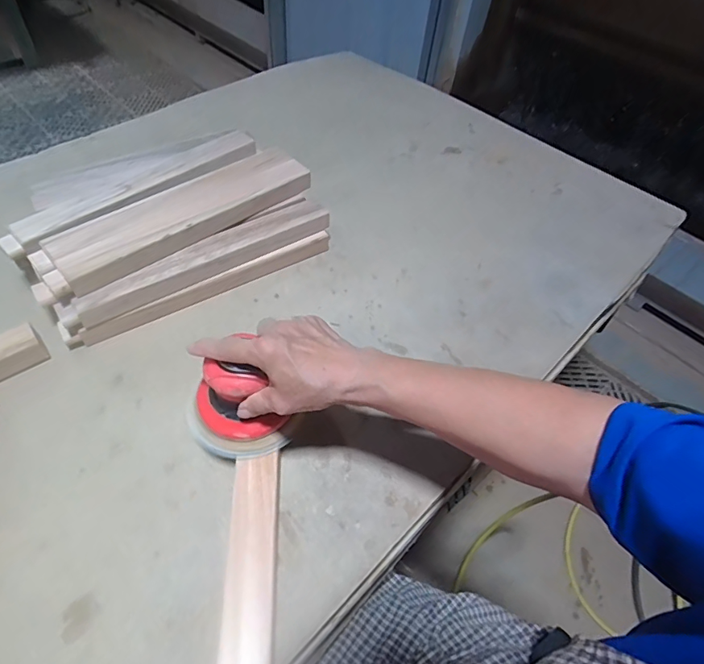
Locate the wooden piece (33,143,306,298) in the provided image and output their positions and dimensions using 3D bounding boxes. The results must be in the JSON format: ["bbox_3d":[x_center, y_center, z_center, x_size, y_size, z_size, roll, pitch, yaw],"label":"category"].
[{"bbox_3d":[-0.201,-0.155,0.570,0.323,0.029,0.084,-35,63,-28],"label":"wooden piece"}]

